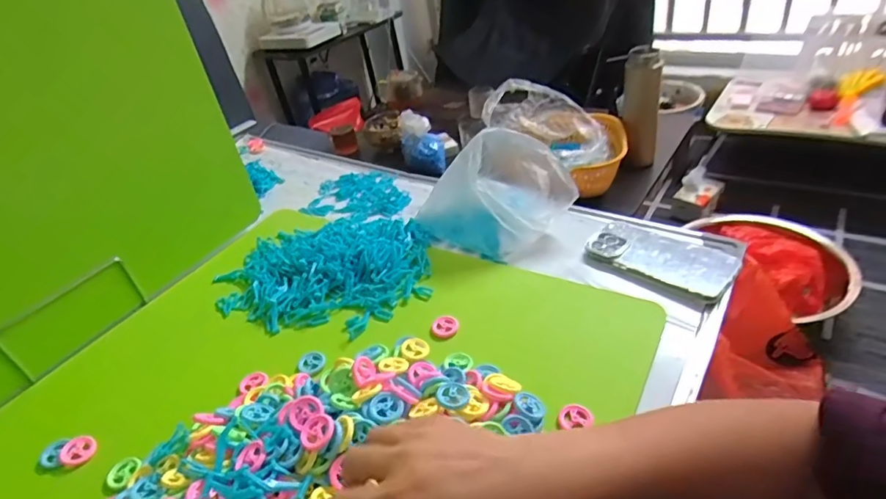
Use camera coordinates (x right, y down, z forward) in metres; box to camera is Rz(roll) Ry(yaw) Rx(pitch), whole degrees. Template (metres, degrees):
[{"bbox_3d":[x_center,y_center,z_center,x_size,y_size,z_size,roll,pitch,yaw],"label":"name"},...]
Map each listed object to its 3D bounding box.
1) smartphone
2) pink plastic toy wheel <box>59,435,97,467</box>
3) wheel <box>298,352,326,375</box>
[{"bbox_3d":[0.267,0.004,0.621,0.166,0.012,0.089,25,56,35],"label":"smartphone"},{"bbox_3d":[-0.353,0.195,0.491,0.029,0.007,0.030,23,46,32],"label":"pink plastic toy wheel"},{"bbox_3d":[-0.144,0.121,0.553,0.029,0.007,0.031,-7,34,5],"label":"wheel"}]

